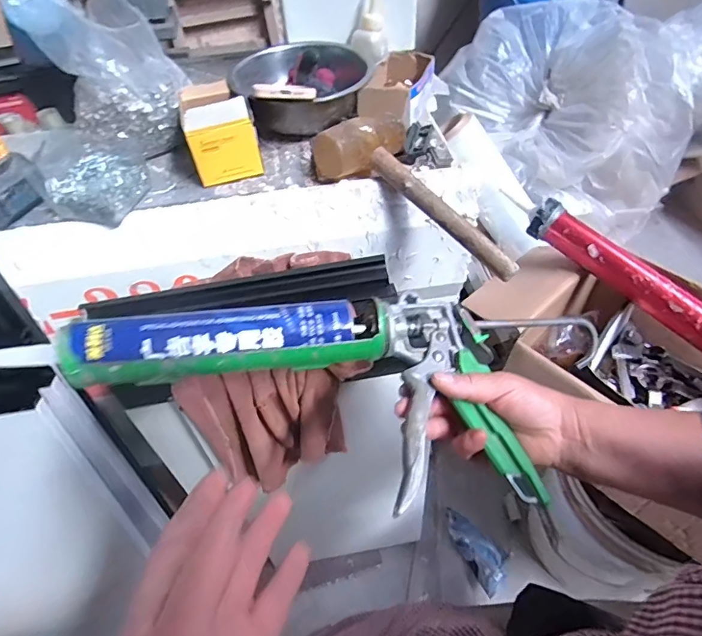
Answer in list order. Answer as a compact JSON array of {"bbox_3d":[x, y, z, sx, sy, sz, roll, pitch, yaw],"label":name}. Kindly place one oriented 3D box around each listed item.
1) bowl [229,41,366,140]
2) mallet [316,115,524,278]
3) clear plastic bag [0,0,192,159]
[{"bbox_3d":[-0.064,-0.316,0.634,0.176,0.095,0.170,-2,50,3],"label":"bowl"},{"bbox_3d":[0.085,-0.138,0.551,0.117,0.066,0.265,-37,77,-24],"label":"mallet"},{"bbox_3d":[-0.292,-0.301,0.563,0.163,0.171,0.092,-22,52,-13],"label":"clear plastic bag"}]

